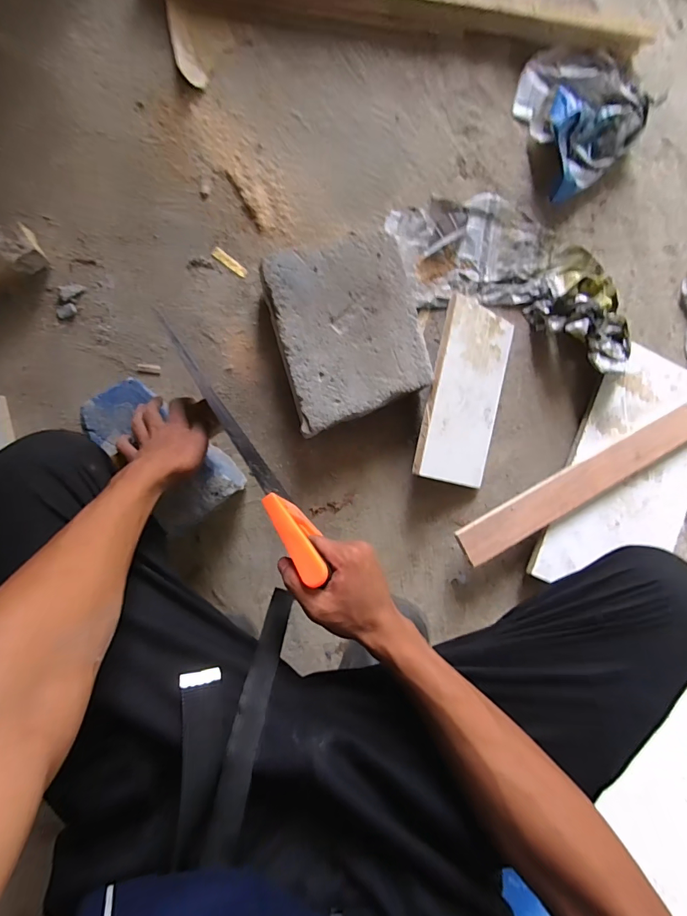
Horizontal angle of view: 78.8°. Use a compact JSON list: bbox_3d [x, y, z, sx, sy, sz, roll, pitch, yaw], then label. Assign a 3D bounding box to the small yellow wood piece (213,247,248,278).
[{"bbox_3d":[-0.170,-0.294,0.629,0.058,0.004,0.016,37,86,-6],"label":"small yellow wood piece"}]

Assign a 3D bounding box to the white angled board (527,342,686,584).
[{"bbox_3d":[0.480,0.028,0.704,0.238,0.045,0.410,20,88,-7],"label":"white angled board"}]

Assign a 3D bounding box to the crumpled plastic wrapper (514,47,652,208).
[{"bbox_3d":[0.403,-0.563,0.668,0.220,0.073,0.242,-18,93,-7],"label":"crumpled plastic wrapper"}]

